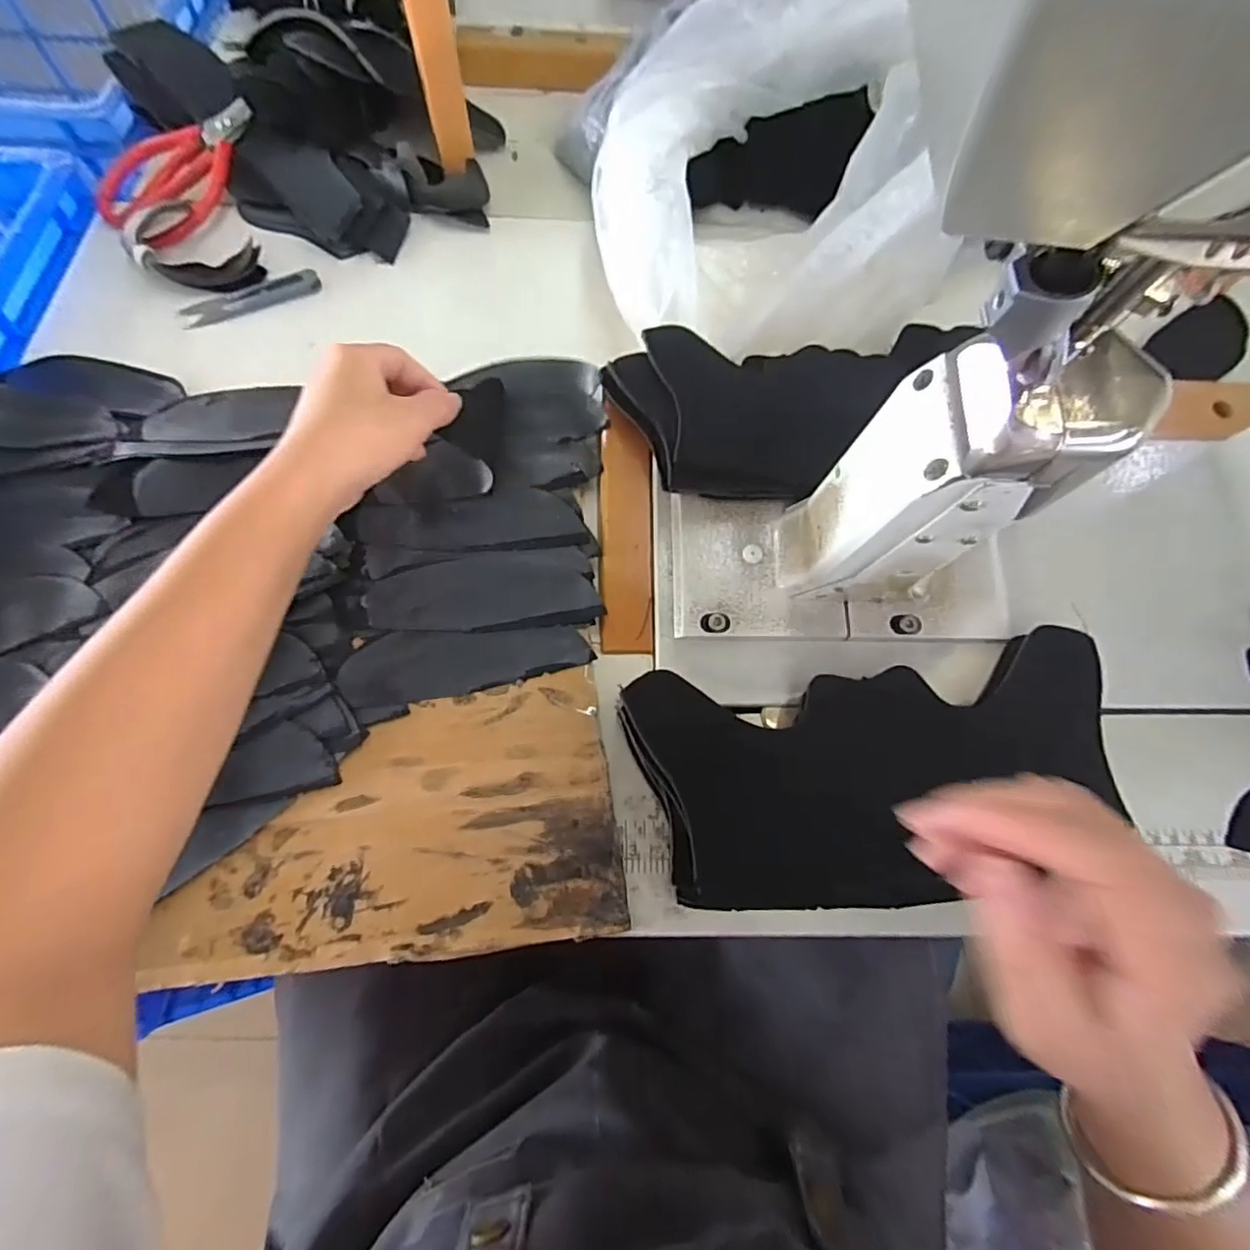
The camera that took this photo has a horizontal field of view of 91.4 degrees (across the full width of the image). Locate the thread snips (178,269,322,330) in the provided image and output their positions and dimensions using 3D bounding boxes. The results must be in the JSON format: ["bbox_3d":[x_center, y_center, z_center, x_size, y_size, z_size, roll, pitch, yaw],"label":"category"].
[{"bbox_3d":[-0.279,-0.244,0.454,0.100,0.006,0.026,-20,69,-10],"label":"thread snips"}]

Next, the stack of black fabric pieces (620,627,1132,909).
[{"bbox_3d":[0.132,0.078,0.327,0.248,0.029,0.125,-7,72,4],"label":"stack of black fabric pieces"}]

